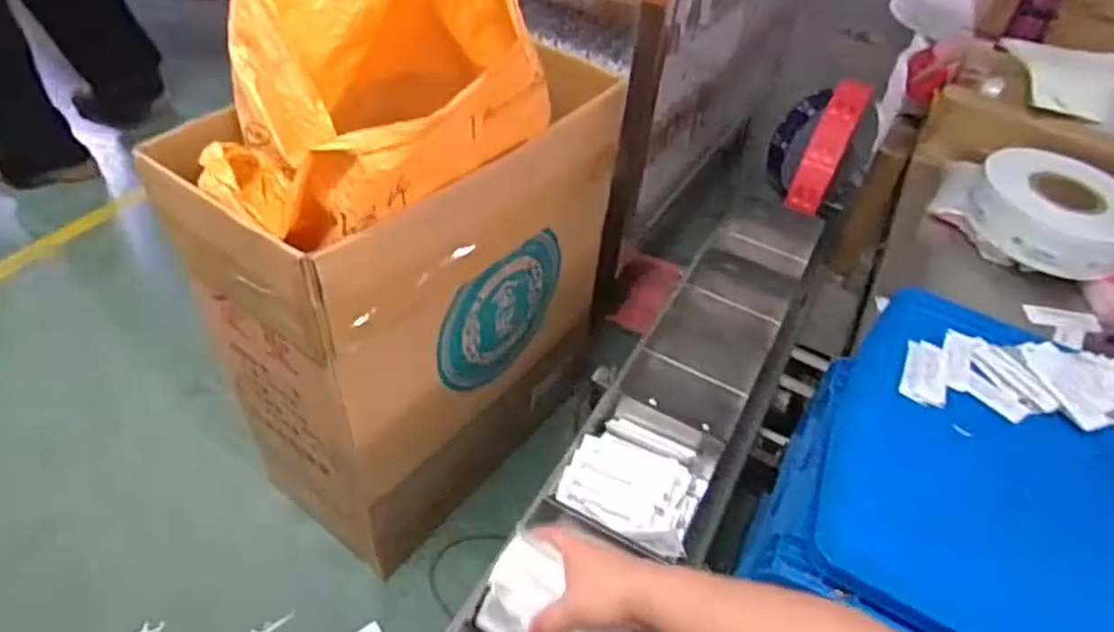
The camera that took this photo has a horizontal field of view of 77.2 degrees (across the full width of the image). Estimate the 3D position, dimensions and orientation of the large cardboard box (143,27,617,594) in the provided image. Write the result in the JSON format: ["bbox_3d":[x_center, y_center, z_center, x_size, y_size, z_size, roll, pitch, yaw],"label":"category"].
[{"bbox_3d":[-0.179,-0.017,0.940,0.284,0.563,0.485,32,50,23],"label":"large cardboard box"}]

